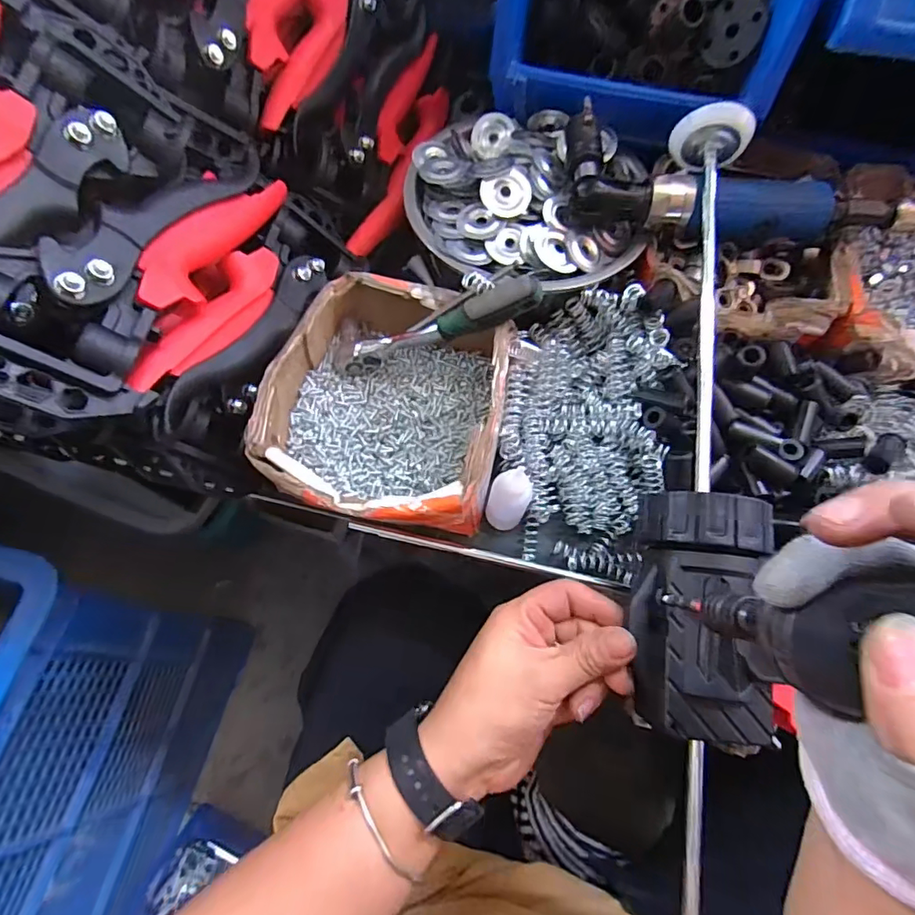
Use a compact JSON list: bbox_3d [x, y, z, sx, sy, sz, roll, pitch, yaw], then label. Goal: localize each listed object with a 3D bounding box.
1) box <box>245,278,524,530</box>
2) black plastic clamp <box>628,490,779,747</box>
[{"bbox_3d":[-0.042,-0.037,0.333,0.138,0.059,0.163,17,68,5],"label":"box"},{"bbox_3d":[0.120,0.077,0.254,0.051,0.044,0.117,3,84,-1],"label":"black plastic clamp"}]

